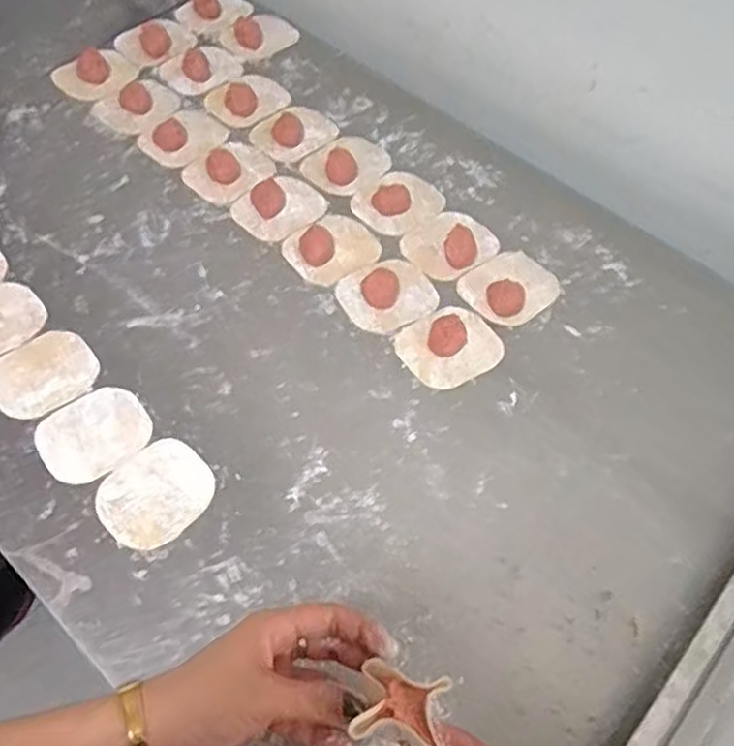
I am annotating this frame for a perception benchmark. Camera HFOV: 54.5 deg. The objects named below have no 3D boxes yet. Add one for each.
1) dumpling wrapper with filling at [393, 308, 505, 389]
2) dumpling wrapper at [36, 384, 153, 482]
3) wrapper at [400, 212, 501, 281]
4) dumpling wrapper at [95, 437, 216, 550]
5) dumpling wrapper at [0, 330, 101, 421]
[{"bbox_3d":[0.072,-0.027,0.617,0.084,0.020,0.071,-26,63,-16],"label":"dumpling wrapper with filling"},{"bbox_3d":[-0.220,0.049,0.574,0.083,0.004,0.071,-31,65,-19],"label":"dumpling wrapper"},{"bbox_3d":[0.081,-0.128,0.685,0.088,0.017,0.072,-37,67,-21],"label":"wrapper"},{"bbox_3d":[-0.161,0.092,0.545,0.083,0.004,0.073,-36,66,-21],"label":"dumpling wrapper"},{"bbox_3d":[-0.274,0.001,0.603,0.083,0.004,0.075,-32,64,-20],"label":"dumpling wrapper"}]

